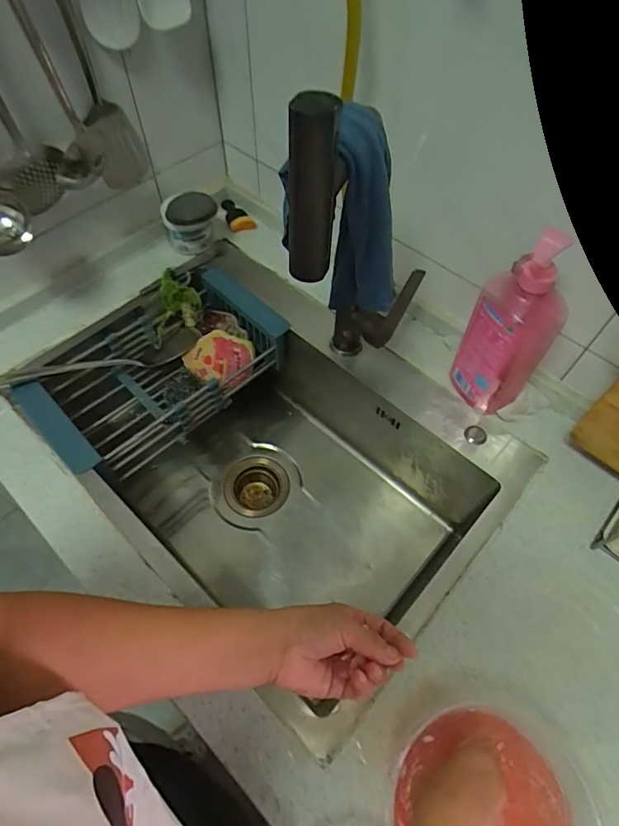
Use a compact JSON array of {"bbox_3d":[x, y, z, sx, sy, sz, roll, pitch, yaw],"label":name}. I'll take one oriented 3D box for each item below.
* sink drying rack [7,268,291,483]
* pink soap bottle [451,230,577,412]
[{"bbox_3d":[-0.236,-0.069,0.749,0.216,0.100,0.386,40,66,20],"label":"sink drying rack"},{"bbox_3d":[0.238,-0.097,0.561,0.058,0.271,0.092,-31,63,-19],"label":"pink soap bottle"}]

